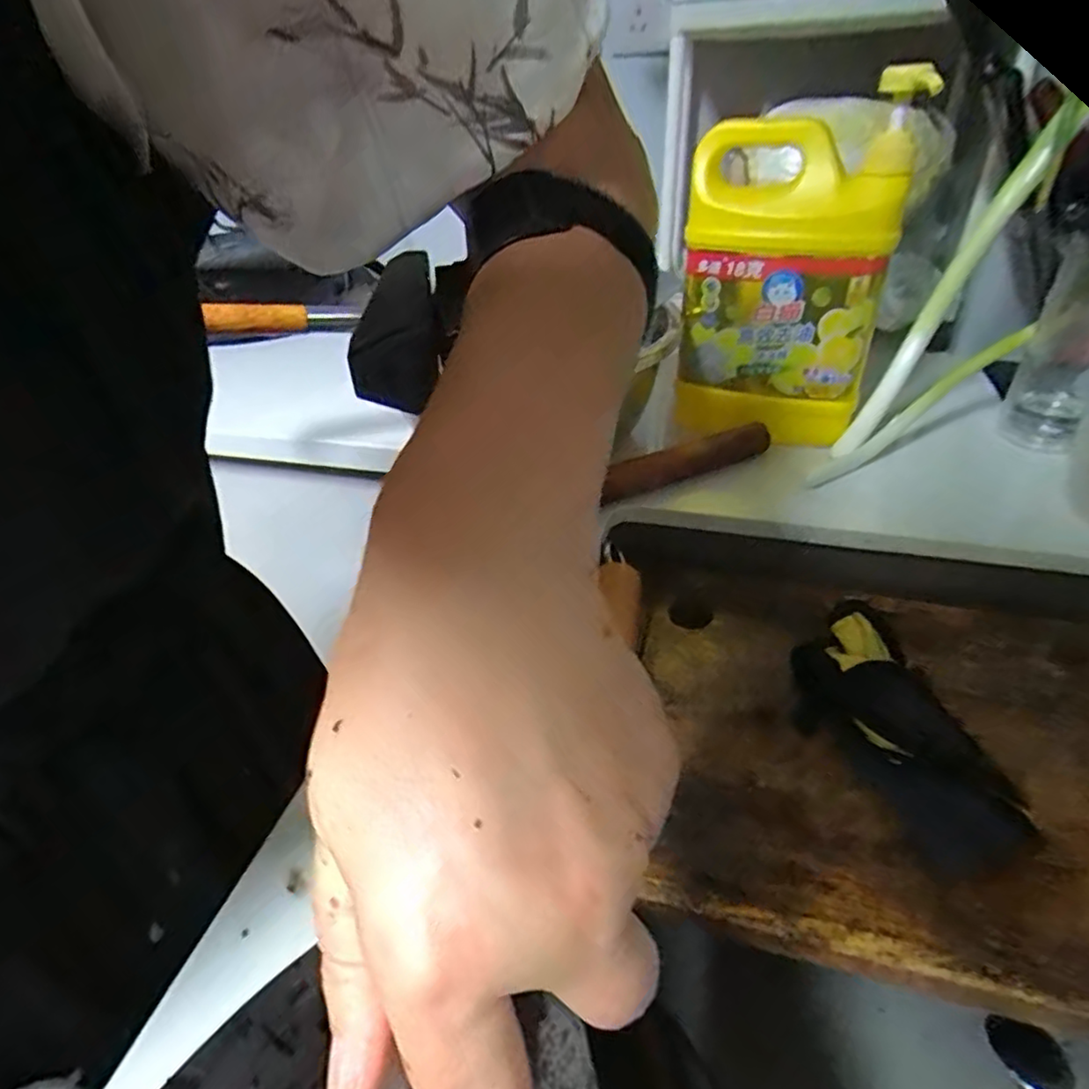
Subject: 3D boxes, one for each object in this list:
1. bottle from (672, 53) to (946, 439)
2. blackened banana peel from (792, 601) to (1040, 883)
[{"bbox_3d":[0.173,-0.184,0.484,0.140,0.250,0.076,9,38,15],"label":"bottle"},{"bbox_3d":[0.184,0.095,0.339,0.068,0.034,0.142,-13,51,-13],"label":"blackened banana peel"}]

